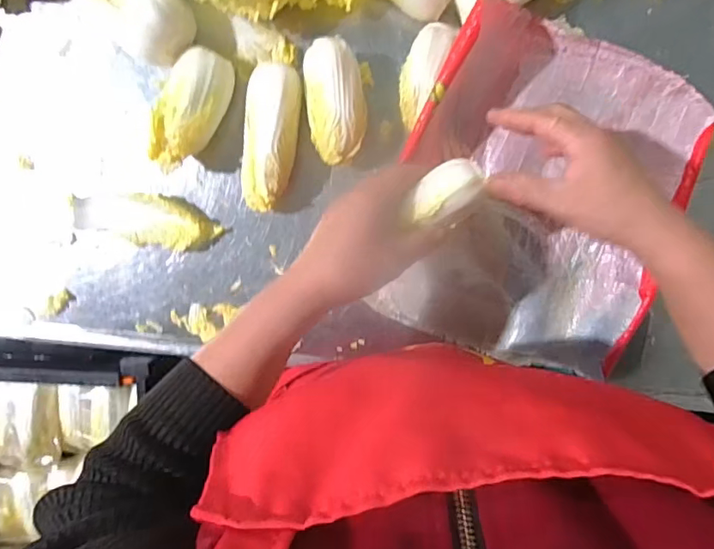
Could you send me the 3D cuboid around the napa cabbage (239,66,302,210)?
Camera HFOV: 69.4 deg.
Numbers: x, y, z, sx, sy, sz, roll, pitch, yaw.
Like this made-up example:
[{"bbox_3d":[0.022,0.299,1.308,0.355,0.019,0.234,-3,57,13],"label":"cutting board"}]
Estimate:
[{"bbox_3d":[-0.079,-0.124,0.474,0.046,0.054,0.130,9,99,5],"label":"napa cabbage"}]

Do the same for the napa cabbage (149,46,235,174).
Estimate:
[{"bbox_3d":[-0.155,-0.150,0.475,0.051,0.042,0.112,23,100,3],"label":"napa cabbage"}]

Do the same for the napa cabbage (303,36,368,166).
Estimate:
[{"bbox_3d":[-0.019,-0.154,0.468,0.056,0.052,0.105,-7,97,8],"label":"napa cabbage"}]

